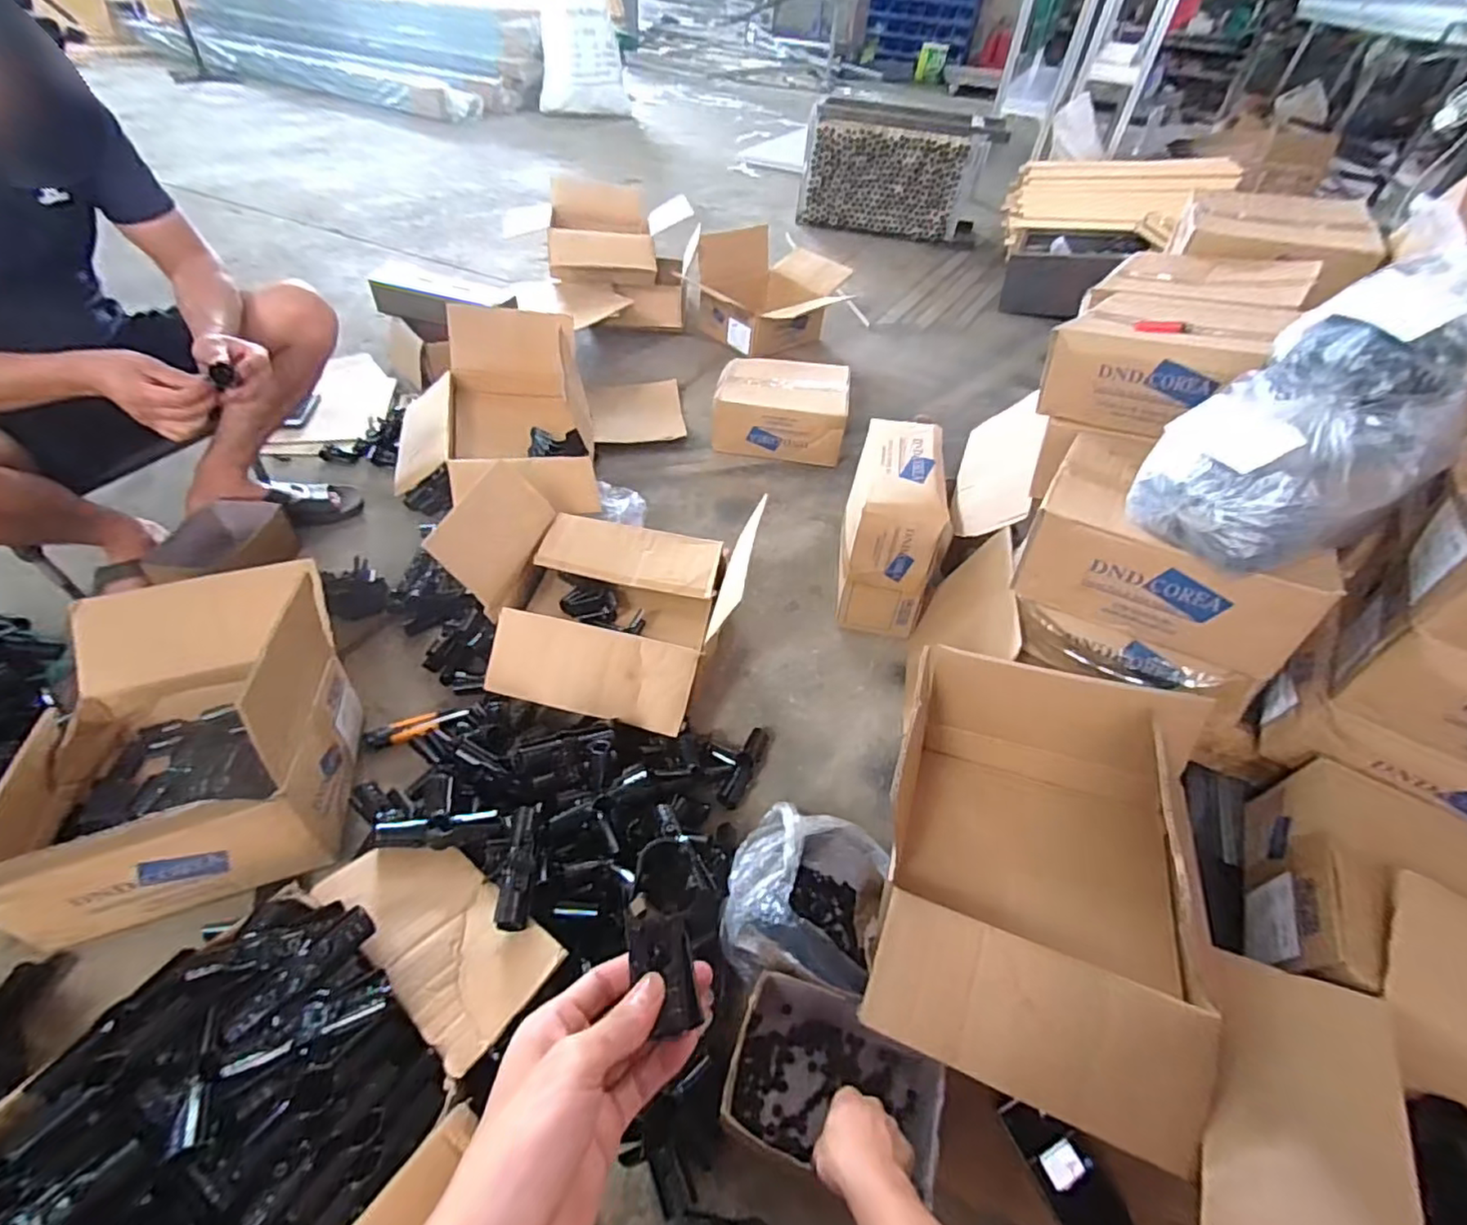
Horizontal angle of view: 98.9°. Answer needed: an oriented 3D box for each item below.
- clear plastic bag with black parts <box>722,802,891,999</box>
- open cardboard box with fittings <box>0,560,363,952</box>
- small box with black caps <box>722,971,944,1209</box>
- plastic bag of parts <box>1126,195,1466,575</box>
[{"bbox_3d":[0.088,0.347,0.775,0.176,0.140,0.203,12,46,7],"label":"clear plastic bag with black parts"},{"bbox_3d":[-0.695,0.145,0.783,0.343,0.249,0.461,-11,48,-15],"label":"open cardboard box with fittings"},{"bbox_3d":[0.107,0.489,0.665,0.211,0.102,0.154,17,47,12],"label":"small box with black caps"},{"bbox_3d":[0.664,-0.226,0.703,0.325,0.268,0.224,-28,54,-28],"label":"plastic bag of parts"}]

